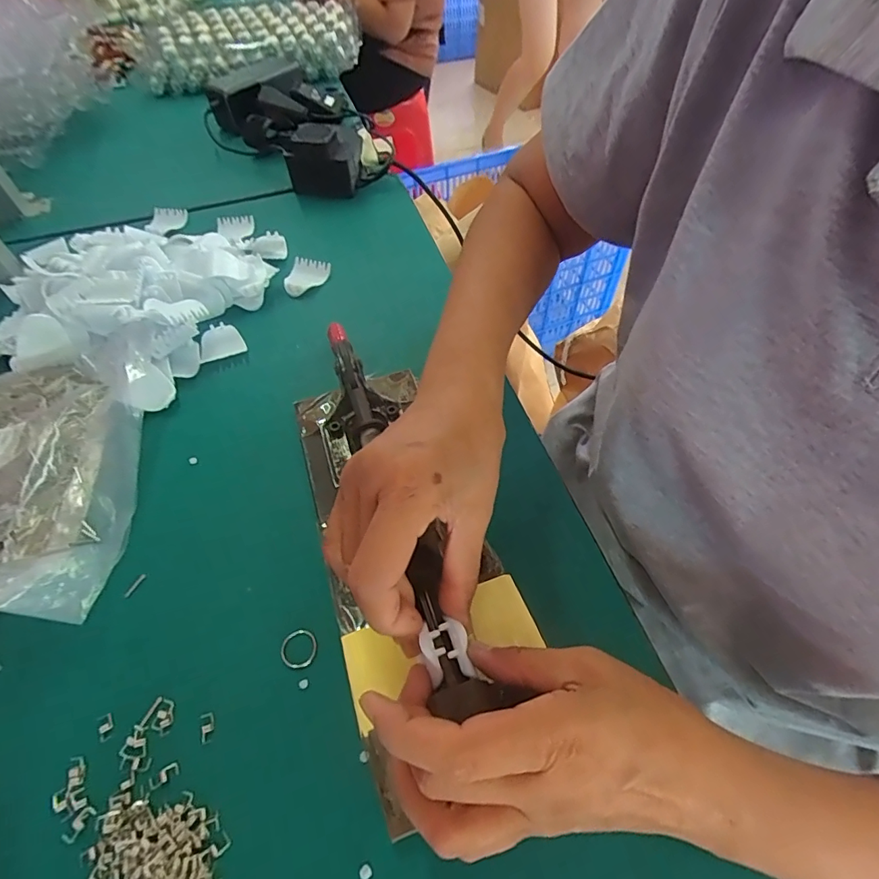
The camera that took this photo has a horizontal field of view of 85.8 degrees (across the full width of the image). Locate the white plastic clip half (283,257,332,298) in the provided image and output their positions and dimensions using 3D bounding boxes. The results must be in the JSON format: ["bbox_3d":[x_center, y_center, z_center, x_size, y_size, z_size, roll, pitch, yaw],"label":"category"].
[{"bbox_3d":[-0.132,-0.161,0.467,0.038,0.006,0.046,13,57,8],"label":"white plastic clip half"}]

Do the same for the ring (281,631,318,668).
[{"bbox_3d":[-0.083,0.123,0.278,0.020,0.004,0.021,0,56,-1],"label":"ring"}]

